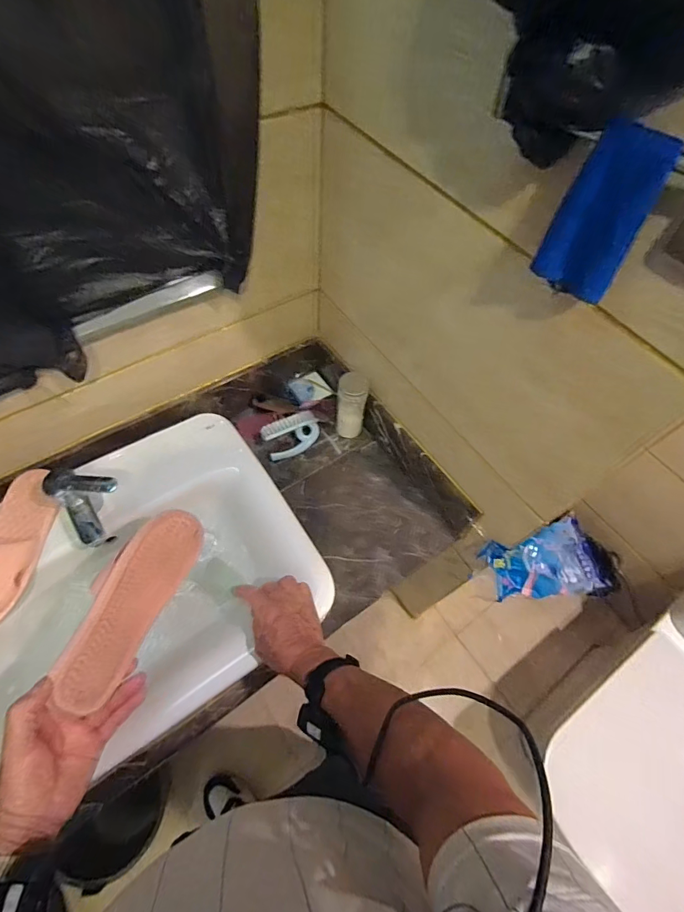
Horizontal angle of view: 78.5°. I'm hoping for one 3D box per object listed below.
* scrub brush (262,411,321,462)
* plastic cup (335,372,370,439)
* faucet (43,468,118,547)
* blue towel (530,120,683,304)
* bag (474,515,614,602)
[{"bbox_3d":[-0.104,-0.047,0.897,0.128,0.051,0.073,-29,67,-19],"label":"scrub brush"},{"bbox_3d":[0.019,-0.101,0.885,0.063,0.141,0.061,6,61,-1],"label":"plastic cup"},{"bbox_3d":[-0.371,0.072,0.629,0.111,0.106,0.087,40,66,17],"label":"faucet"},{"bbox_3d":[0.204,-0.185,0.329,0.064,0.114,0.023,32,64,13],"label":"blue towel"},{"bbox_3d":[0.382,0.206,0.783,0.222,0.079,0.132,-15,63,-12],"label":"bag"}]

